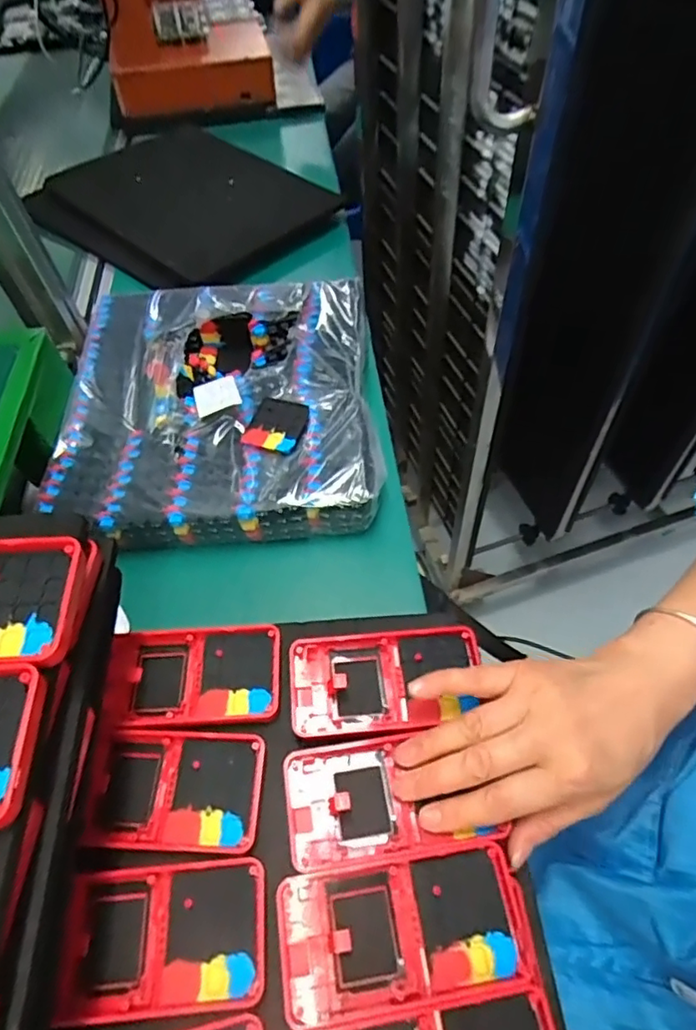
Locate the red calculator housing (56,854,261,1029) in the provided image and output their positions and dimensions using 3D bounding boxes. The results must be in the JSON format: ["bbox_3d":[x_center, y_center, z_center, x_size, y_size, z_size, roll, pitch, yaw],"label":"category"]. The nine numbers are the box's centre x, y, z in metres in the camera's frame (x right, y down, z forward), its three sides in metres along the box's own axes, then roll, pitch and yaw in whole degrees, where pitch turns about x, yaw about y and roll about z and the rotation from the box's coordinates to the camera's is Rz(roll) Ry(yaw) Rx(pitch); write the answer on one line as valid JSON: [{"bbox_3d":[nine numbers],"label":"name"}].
[{"bbox_3d":[-0.092,0.217,0.293,0.098,0.015,0.063,-5,56,1],"label":"red calculator housing"}]

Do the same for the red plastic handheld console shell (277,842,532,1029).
[{"bbox_3d":[0.027,0.212,0.292,0.122,0.021,0.059,-9,56,-2],"label":"red plastic handheld console shell"}]

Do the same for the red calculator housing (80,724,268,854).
[{"bbox_3d":[-0.099,0.157,0.328,0.096,0.016,0.062,1,56,5],"label":"red calculator housing"}]

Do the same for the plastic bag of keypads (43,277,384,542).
[{"bbox_3d":[-0.117,-0.113,0.526,0.273,0.049,0.299,-5,56,1],"label":"plastic bag of keypads"}]

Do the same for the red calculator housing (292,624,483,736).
[{"bbox_3d":[0.024,0.107,0.365,0.119,0.019,0.066,-4,56,1],"label":"red calculator housing"}]

